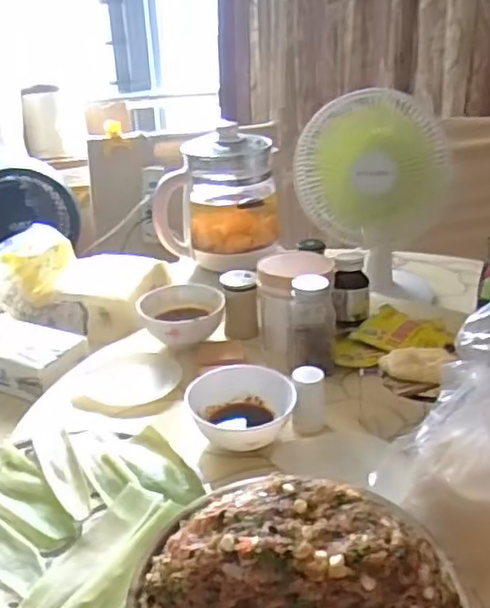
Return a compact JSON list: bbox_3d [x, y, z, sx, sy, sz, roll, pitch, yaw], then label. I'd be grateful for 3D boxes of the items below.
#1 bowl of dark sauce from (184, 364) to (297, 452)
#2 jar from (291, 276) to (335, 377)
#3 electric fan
[{"bbox_3d":[-0.004,0.107,0.665,0.104,0.044,0.095,-2,28,1],"label":"bowl of dark sauce"},{"bbox_3d":[0.079,0.021,0.750,0.047,0.101,0.044,-2,28,1],"label":"jar"},{"bbox_3d":[0.185,-0.138,0.931,0.188,0.284,0.138,15,32,29],"label":"electric fan"}]

